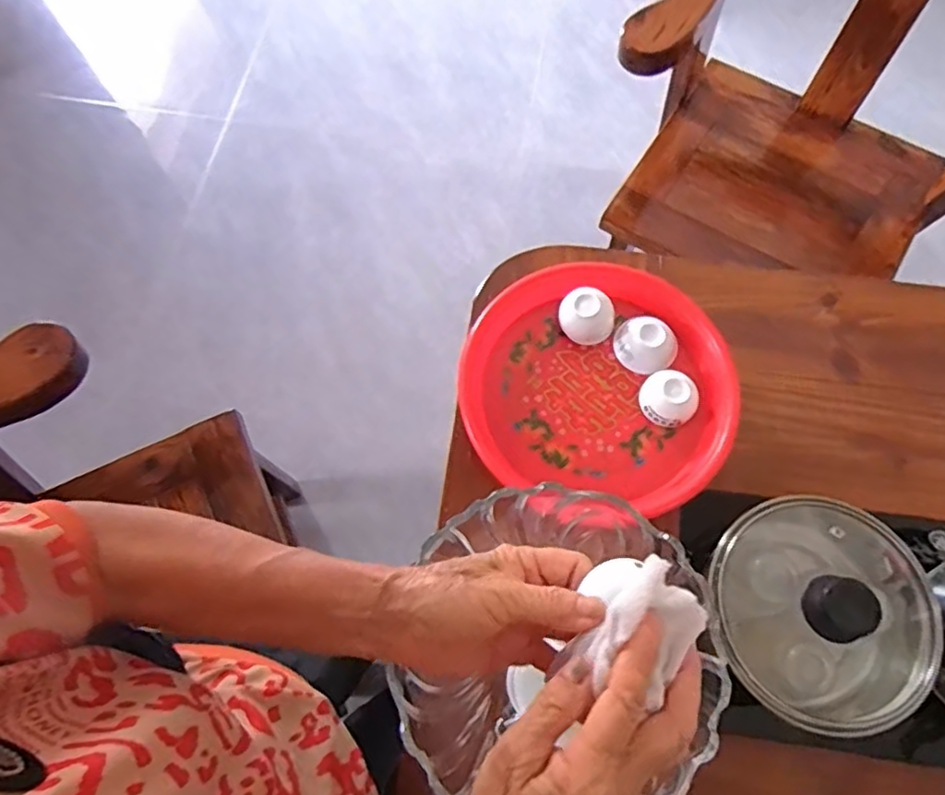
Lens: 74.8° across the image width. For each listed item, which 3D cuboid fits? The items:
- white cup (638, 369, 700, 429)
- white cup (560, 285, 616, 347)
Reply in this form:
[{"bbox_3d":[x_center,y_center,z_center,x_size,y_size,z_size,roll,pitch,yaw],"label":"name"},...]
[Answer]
[{"bbox_3d":[0.186,0.000,0.585,0.052,0.027,0.047,36,74,13],"label":"white cup"},{"bbox_3d":[0.115,-0.083,0.615,0.054,0.037,0.051,0,70,1],"label":"white cup"}]

